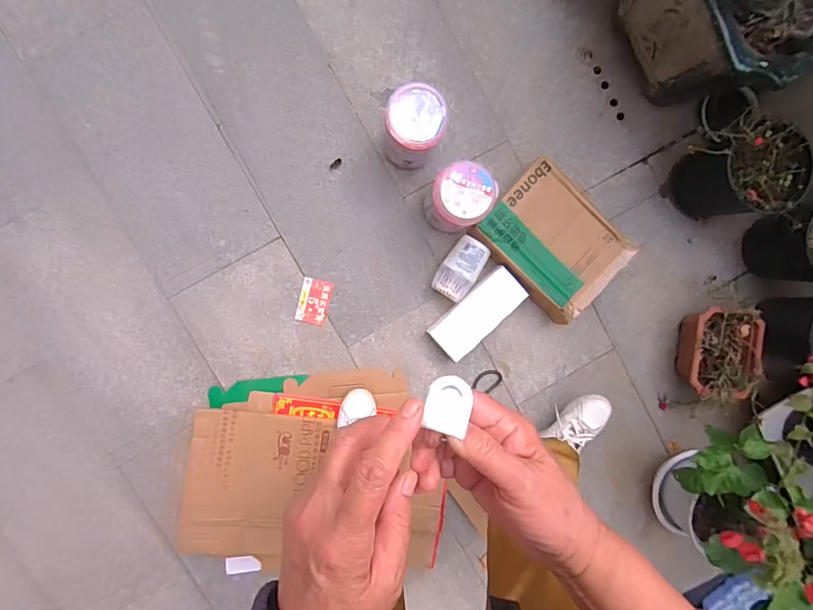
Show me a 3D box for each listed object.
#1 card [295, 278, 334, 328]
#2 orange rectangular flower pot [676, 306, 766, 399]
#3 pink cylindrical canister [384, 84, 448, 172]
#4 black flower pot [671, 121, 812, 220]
[{"bbox_3d":[-0.221,-0.008,1.069,0.072,0.004,0.107,13,94,-5],"label":"card"},{"bbox_3d":[0.777,0.112,1.115,0.164,0.120,0.216,6,95,-5],"label":"orange rectangular flower pot"},{"bbox_3d":[0.013,-0.387,0.984,0.119,0.194,0.140,5,95,-5],"label":"pink cylindrical canister"},{"bbox_3d":[0.787,-0.306,1.047,0.174,0.211,0.186,0,95,-4],"label":"black flower pot"}]

